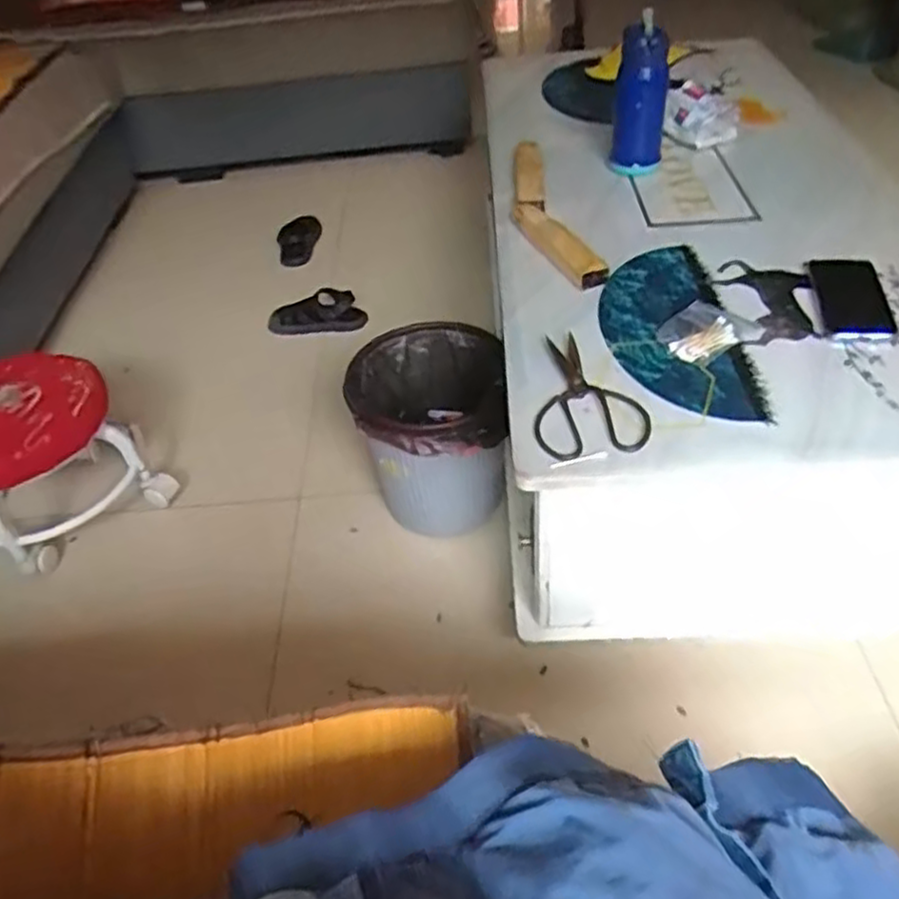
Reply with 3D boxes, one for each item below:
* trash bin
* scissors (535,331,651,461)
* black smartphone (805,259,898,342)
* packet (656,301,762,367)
[{"bbox_3d":[-0.025,-0.009,1.119,0.219,0.263,0.249,-8,44,-1],"label":"trash bin"},{"bbox_3d":[0.153,-0.068,0.785,0.115,0.015,0.204,1,45,8],"label":"scissors"},{"bbox_3d":[0.483,-0.185,0.877,0.076,0.014,0.167,4,45,11],"label":"black smartphone"},{"bbox_3d":[0.295,-0.135,0.848,0.107,0.013,0.087,-33,50,-24],"label":"packet"}]

